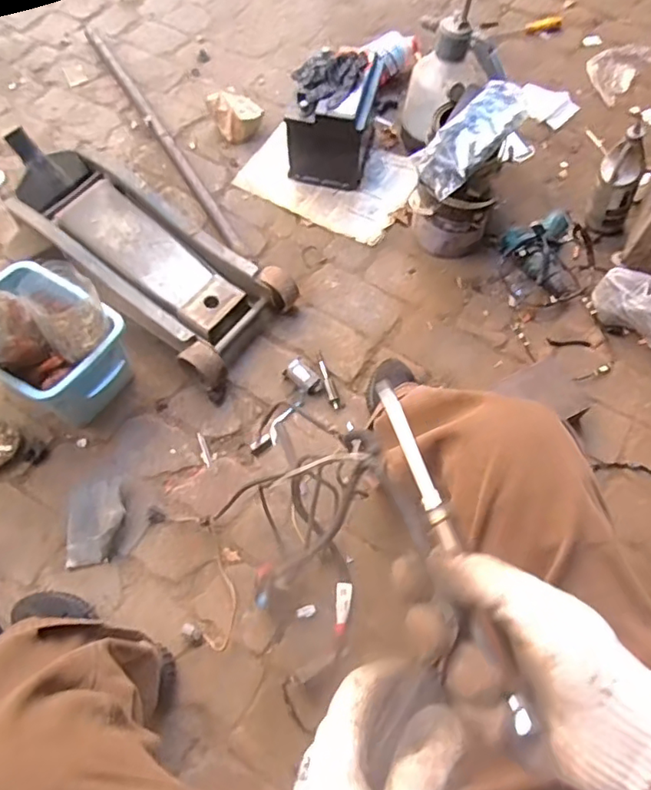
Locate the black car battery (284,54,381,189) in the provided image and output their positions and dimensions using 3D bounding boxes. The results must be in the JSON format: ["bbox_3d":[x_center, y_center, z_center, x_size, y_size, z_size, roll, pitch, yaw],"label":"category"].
[{"bbox_3d":[0.017,-0.587,1.230,0.160,0.178,0.196,12,67,5],"label":"black car battery"}]

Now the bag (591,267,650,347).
[{"bbox_3d":[0.609,-0.161,1.085,0.193,0.092,0.083,26,69,11],"label":"bag"}]

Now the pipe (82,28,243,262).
[{"bbox_3d":[-0.385,-0.612,1.318,0.030,0.029,0.812,-30,71,-11],"label":"pipe"}]

